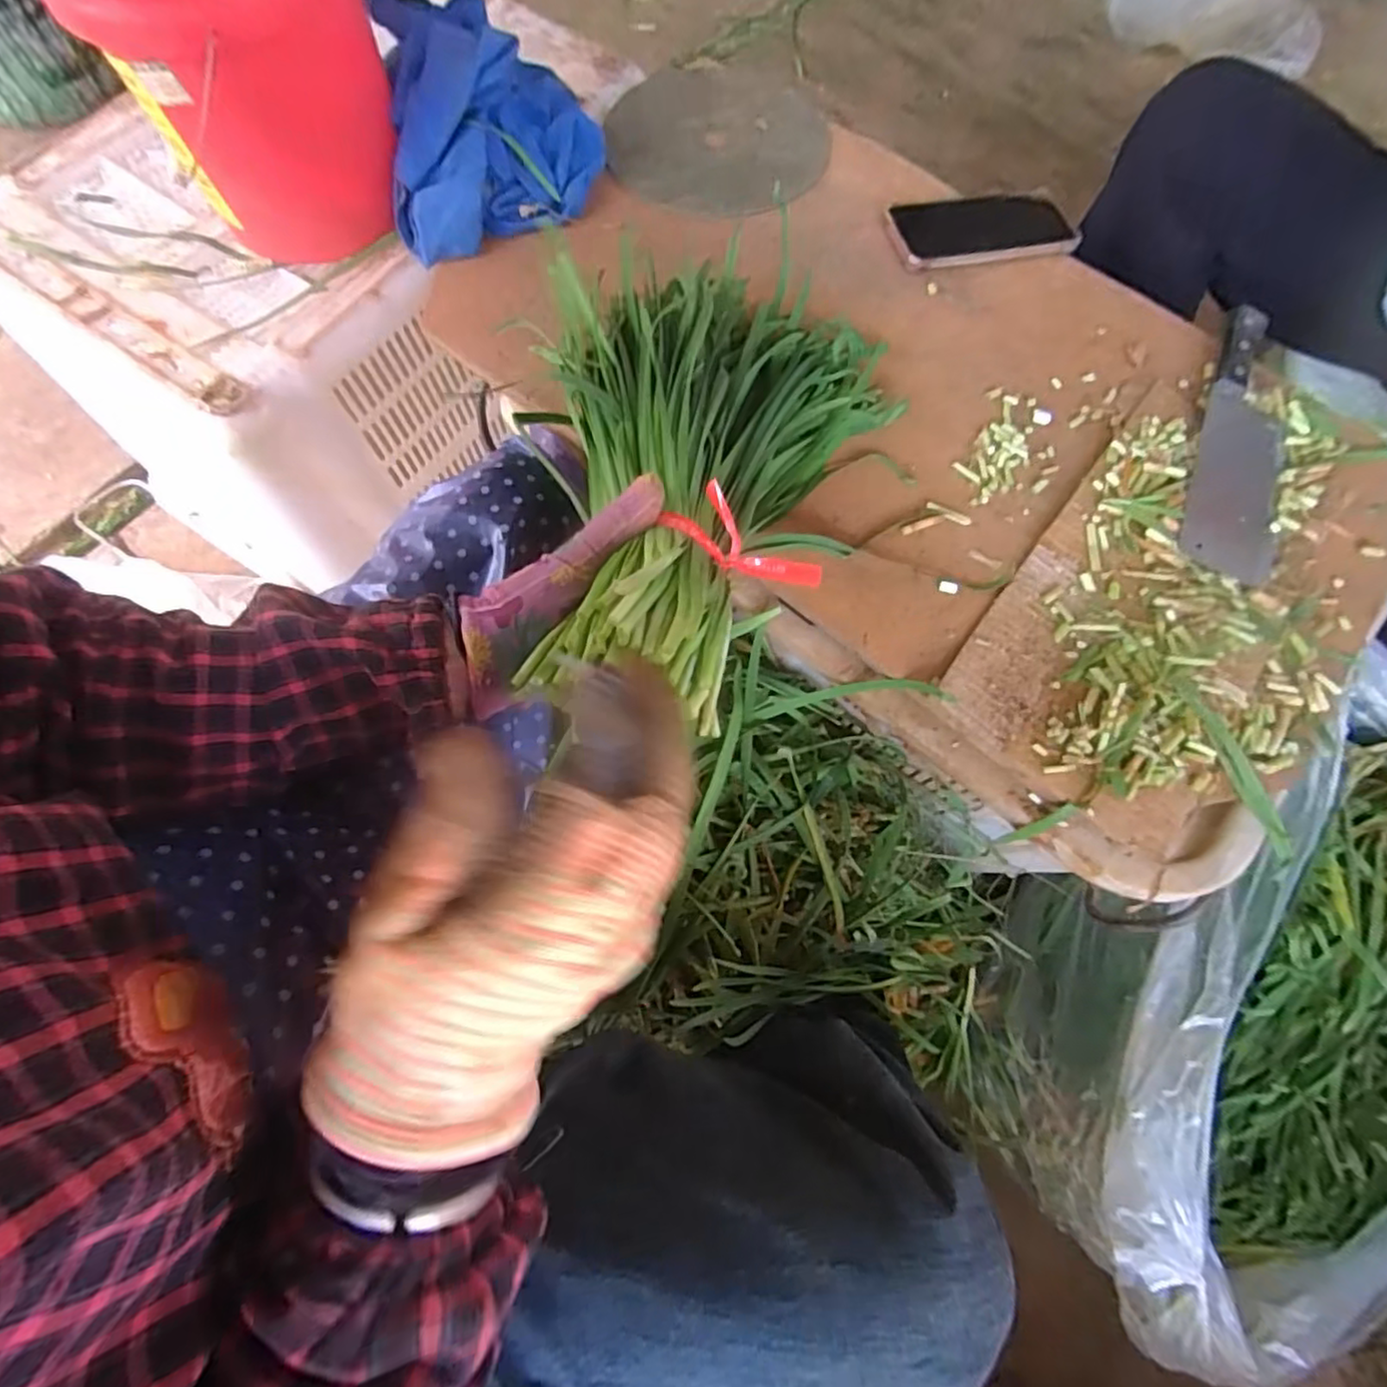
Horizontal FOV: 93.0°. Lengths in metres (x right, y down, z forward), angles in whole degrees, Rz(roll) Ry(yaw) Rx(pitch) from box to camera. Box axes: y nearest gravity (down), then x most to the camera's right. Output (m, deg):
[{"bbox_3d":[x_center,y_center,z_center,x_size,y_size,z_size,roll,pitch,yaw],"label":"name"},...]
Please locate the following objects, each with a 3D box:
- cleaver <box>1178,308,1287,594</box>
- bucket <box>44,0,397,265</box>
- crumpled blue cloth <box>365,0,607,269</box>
[{"bbox_3d":[0.419,-0.196,0.509,0.075,0.019,0.256,19,71,4],"label":"cleaver"},{"bbox_3d":[-0.344,-0.485,0.513,0.194,0.191,0.189,-35,76,-13],"label":"bucket"},{"bbox_3d":[-0.174,-0.489,0.556,0.175,0.087,0.204,-11,72,-6],"label":"crumpled blue cloth"}]

